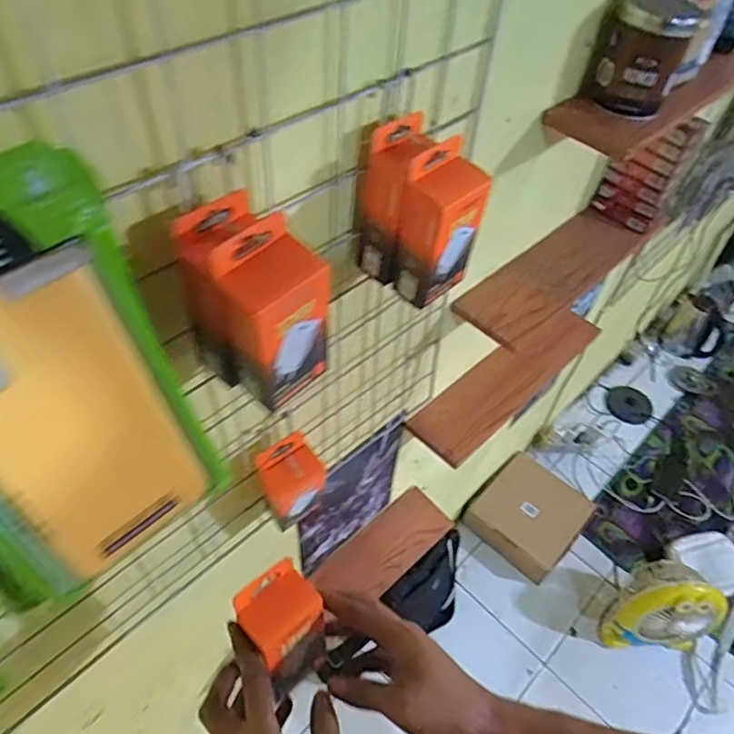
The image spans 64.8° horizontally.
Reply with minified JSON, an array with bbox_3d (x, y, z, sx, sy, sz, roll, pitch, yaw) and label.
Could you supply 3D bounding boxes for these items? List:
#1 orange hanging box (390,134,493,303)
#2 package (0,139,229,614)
[{"bbox_3d":[0.057,-0.106,0.453,0.046,0.118,0.053,37,56,23],"label":"orange hanging box"},{"bbox_3d":[-0.144,0.018,0.258,0.116,0.199,0.012,-35,42,-28],"label":"package"}]

